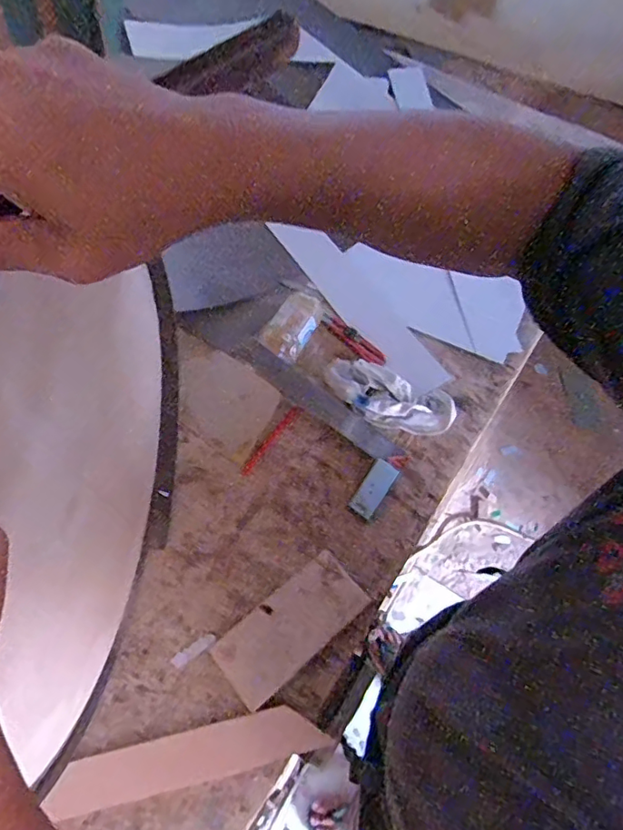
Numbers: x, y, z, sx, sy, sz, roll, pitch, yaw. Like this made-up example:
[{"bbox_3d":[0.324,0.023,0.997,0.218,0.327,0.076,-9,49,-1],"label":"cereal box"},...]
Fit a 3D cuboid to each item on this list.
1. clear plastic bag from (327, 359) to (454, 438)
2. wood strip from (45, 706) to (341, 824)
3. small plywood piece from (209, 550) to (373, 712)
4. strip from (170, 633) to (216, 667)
[{"bbox_3d":[0.115,-0.023,0.810,0.204,0.034,0.082,22,60,9],"label":"clear plastic bag"},{"bbox_3d":[-0.129,0.380,0.596,0.287,0.008,0.052,-10,60,-10],"label":"wood strip"},{"bbox_3d":[-0.024,0.262,0.668,0.190,0.008,0.086,-36,68,-22],"label":"small plywood piece"},{"bbox_3d":[-0.143,0.286,0.648,0.055,0.004,0.015,-31,66,-18],"label":"strip"}]

